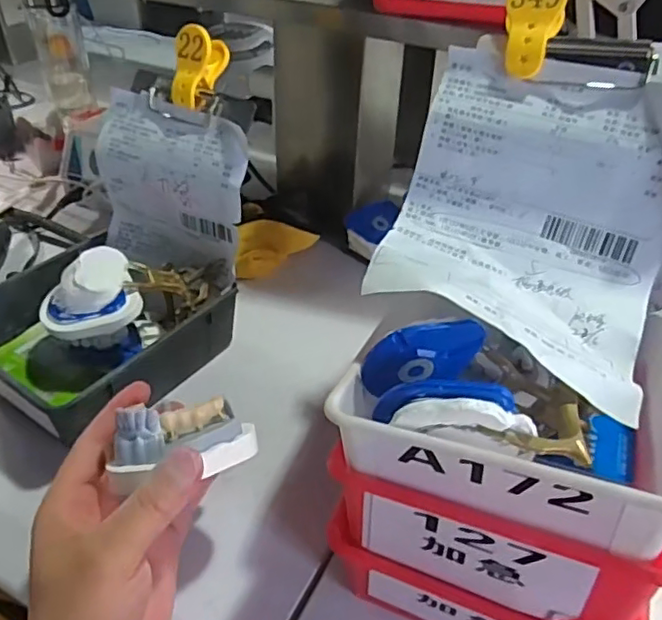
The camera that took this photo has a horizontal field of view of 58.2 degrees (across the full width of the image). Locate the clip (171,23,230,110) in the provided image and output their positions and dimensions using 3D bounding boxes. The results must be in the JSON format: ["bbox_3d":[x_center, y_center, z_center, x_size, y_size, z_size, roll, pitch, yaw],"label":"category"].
[{"bbox_3d":[-0.100,-0.182,0.451,0.030,0.056,0.027,17,15,14],"label":"clip"}]

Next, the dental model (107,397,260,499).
[{"bbox_3d":[-0.076,0.069,0.313,0.072,0.037,0.035,-4,74,-22],"label":"dental model"}]

